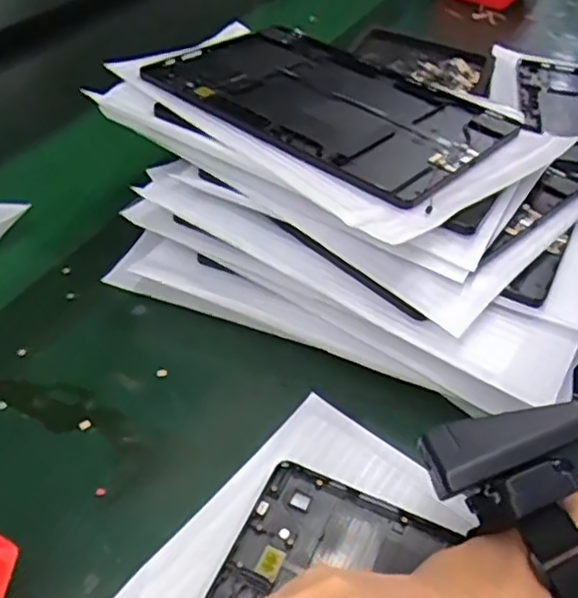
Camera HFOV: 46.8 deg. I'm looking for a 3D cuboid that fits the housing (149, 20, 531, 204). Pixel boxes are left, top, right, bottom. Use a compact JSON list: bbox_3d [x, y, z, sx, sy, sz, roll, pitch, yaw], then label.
[{"bbox_3d":[0.026,-0.145,0.485,0.238,0.008,0.159,32,47,25],"label":"housing"}]

